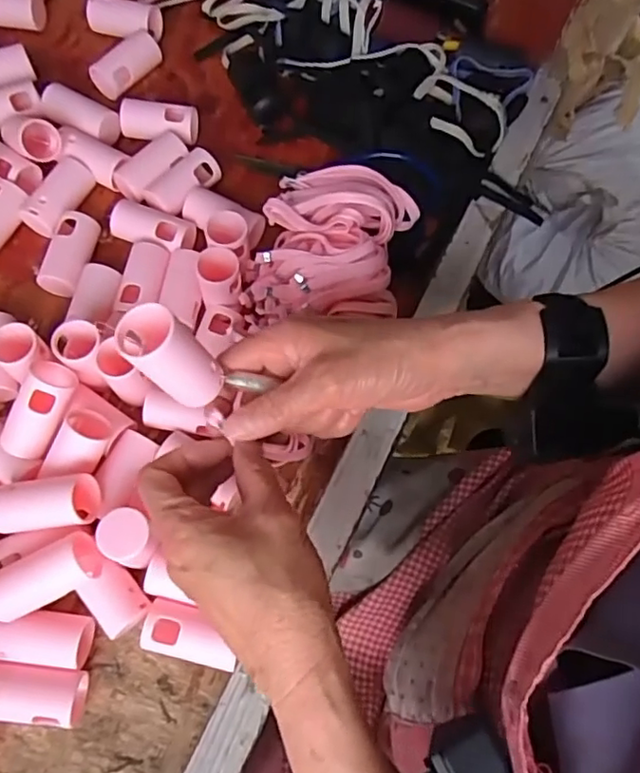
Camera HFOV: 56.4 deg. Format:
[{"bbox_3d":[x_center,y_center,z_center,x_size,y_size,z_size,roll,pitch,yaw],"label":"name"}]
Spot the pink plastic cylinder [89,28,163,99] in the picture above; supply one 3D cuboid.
[{"bbox_3d":[-0.170,-0.287,0.533,0.025,0.032,0.067,43,73,13],"label":"pink plastic cylinder"}]

